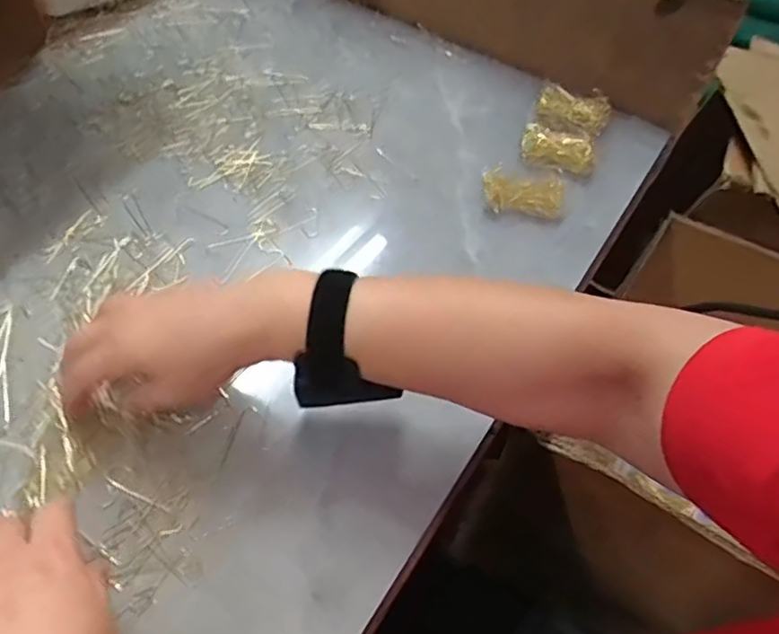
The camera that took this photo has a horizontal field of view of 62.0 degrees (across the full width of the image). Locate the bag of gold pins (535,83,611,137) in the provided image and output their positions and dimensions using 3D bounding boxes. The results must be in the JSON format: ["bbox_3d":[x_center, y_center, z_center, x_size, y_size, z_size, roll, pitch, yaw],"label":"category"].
[{"bbox_3d":[0.179,-0.205,0.633,0.067,0.011,0.060,21,54,11],"label":"bag of gold pins"}]

